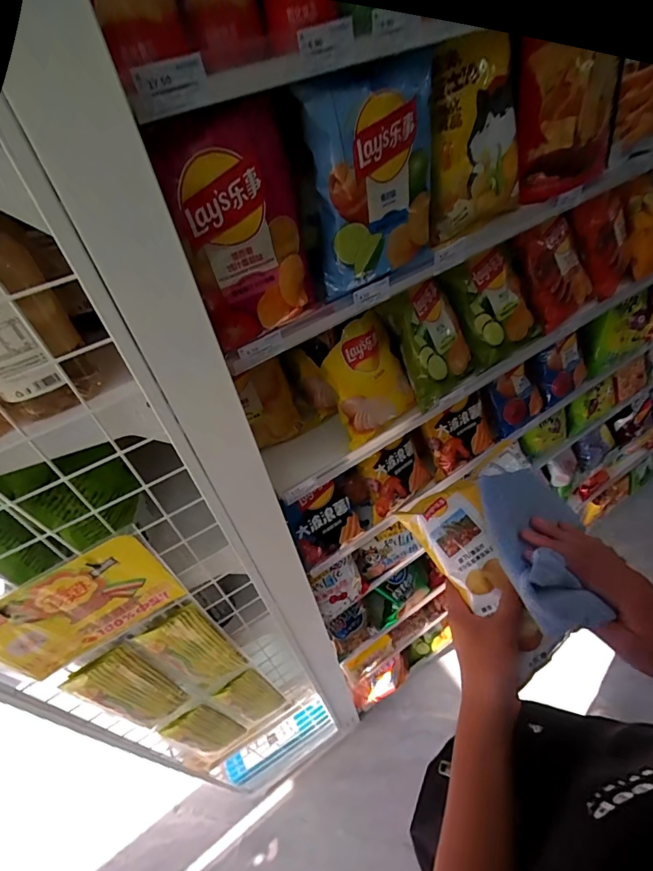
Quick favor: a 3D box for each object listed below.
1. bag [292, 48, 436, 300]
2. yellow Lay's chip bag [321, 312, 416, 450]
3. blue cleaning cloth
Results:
[{"bbox_3d":[0.058,-0.261,0.447,0.158,0.180,0.048,-35,49,-22],"label":"bag"},{"bbox_3d":[0.061,-0.086,0.626,0.120,0.165,0.050,-32,16,-30],"label":"yellow Lay's chip bag"},{"bbox_3d":[0.220,0.105,0.422,0.107,0.041,0.170,1,43,5],"label":"blue cleaning cloth"}]

